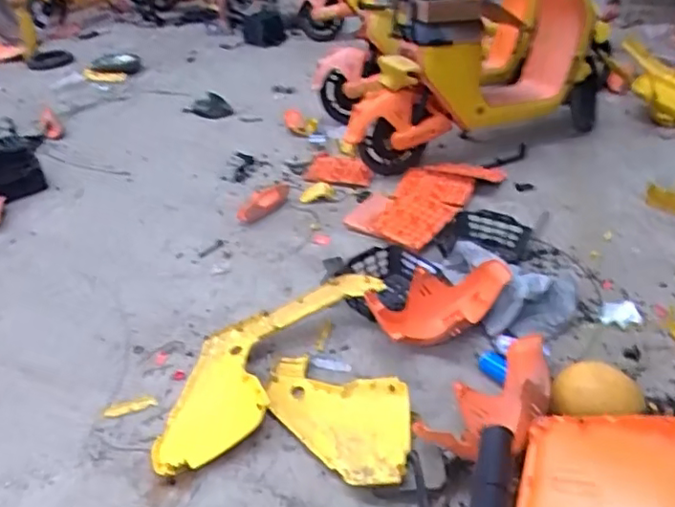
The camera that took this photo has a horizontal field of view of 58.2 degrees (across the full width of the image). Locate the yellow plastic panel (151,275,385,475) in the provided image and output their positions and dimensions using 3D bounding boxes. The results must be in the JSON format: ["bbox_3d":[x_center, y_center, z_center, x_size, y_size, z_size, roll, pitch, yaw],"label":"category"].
[{"bbox_3d":[-0.240,0.299,1.866,0.353,0.129,0.877,22,42,32],"label":"yellow plastic panel"}]

